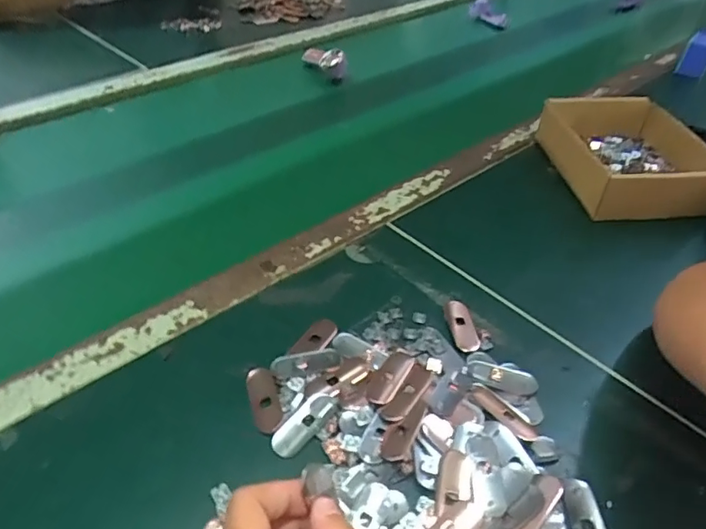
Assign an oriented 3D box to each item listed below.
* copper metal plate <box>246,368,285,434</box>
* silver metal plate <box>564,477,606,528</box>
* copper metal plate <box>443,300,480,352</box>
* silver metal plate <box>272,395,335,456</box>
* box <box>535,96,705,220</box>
[{"bbox_3d":[-0.060,0.087,0.366,0.020,0.005,0.056,-13,43,-16],"label":"copper metal plate"},{"bbox_3d":[0.136,0.147,0.311,0.019,0.004,0.049,1,41,0],"label":"silver metal plate"},{"bbox_3d":[0.084,0.047,0.417,0.016,0.008,0.045,-7,41,-10],"label":"copper metal plate"},{"bbox_3d":[-0.032,0.101,0.348,0.018,0.004,0.049,32,50,31],"label":"silver metal plate"},{"bbox_3d":[0.295,-0.123,0.584,0.144,0.051,0.177,-2,41,-4],"label":"box"}]

